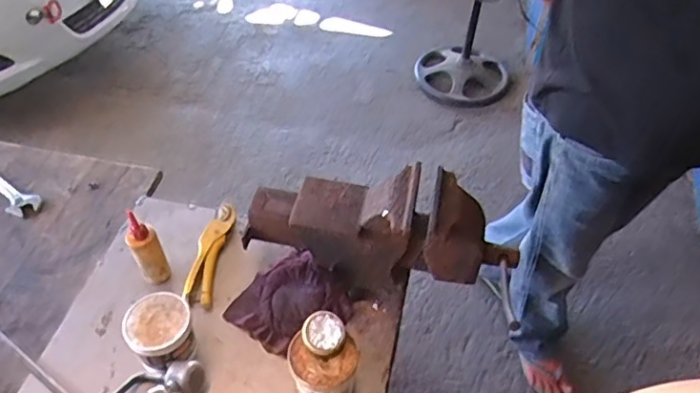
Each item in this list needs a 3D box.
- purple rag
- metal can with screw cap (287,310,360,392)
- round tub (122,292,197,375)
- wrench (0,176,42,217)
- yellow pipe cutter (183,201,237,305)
[{"bbox_3d":[-0.095,0.168,0.886,0.157,0.030,0.142,-34,56,-28],"label":"purple rag"},{"bbox_3d":[-0.035,0.228,0.771,0.079,0.119,0.083,-35,56,-25],"label":"metal can with screw cap"},{"bbox_3d":[-0.267,0.198,0.814,0.086,0.098,0.084,-1,49,1],"label":"round tub"},{"bbox_3d":[-0.667,-0.016,1.091,0.188,0.013,0.052,29,53,24],"label":"wrench"},{"bbox_3d":[-0.234,0.093,0.957,0.047,0.038,0.199,5,47,4],"label":"yellow pipe cutter"}]

